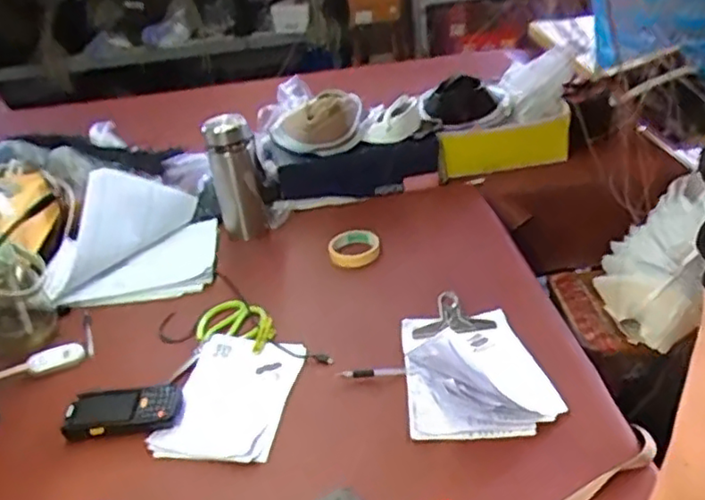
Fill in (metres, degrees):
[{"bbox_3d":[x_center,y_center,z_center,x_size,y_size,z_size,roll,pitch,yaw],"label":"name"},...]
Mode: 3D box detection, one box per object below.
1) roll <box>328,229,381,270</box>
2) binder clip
[{"bbox_3d":[0.004,-0.004,1.148,0.087,0.028,0.088,-5,30,3],"label":"roll"},{"bbox_3d":[0.141,0.091,0.947,0.115,0.040,0.054,-5,30,3],"label":"binder clip"}]

